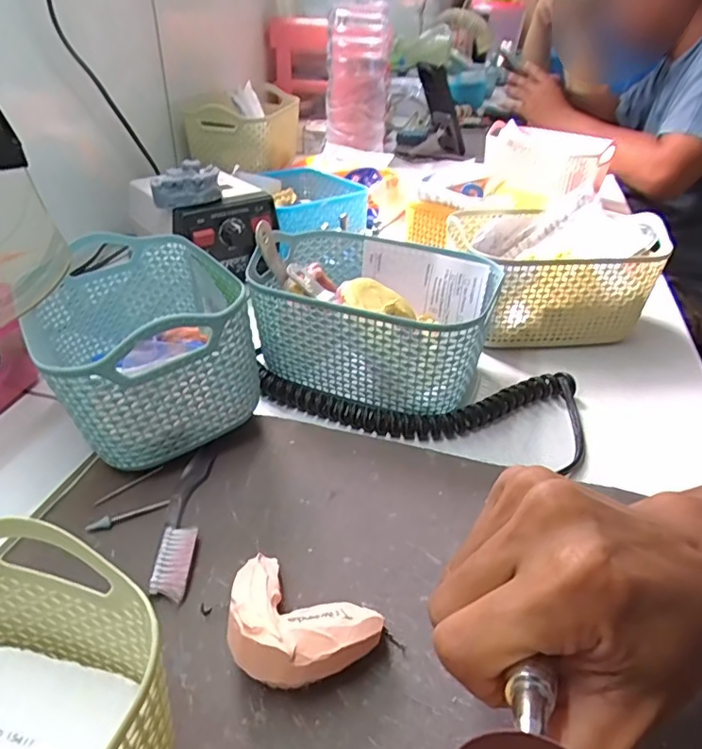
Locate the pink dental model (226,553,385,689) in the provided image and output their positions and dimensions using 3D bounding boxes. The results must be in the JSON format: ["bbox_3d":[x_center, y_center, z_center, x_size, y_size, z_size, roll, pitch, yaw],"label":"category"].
[{"bbox_3d":[-0.025,0.108,0.228,0.065,0.032,0.045,19,38,22],"label":"pink dental model"}]

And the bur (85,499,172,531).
[{"bbox_3d":[-0.120,0.076,0.294,0.043,0.004,0.006,-16,39,-23],"label":"bur"}]

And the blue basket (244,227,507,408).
[{"bbox_3d":[0.013,-0.040,0.403,0.167,0.081,0.120,14,37,17],"label":"blue basket"}]

